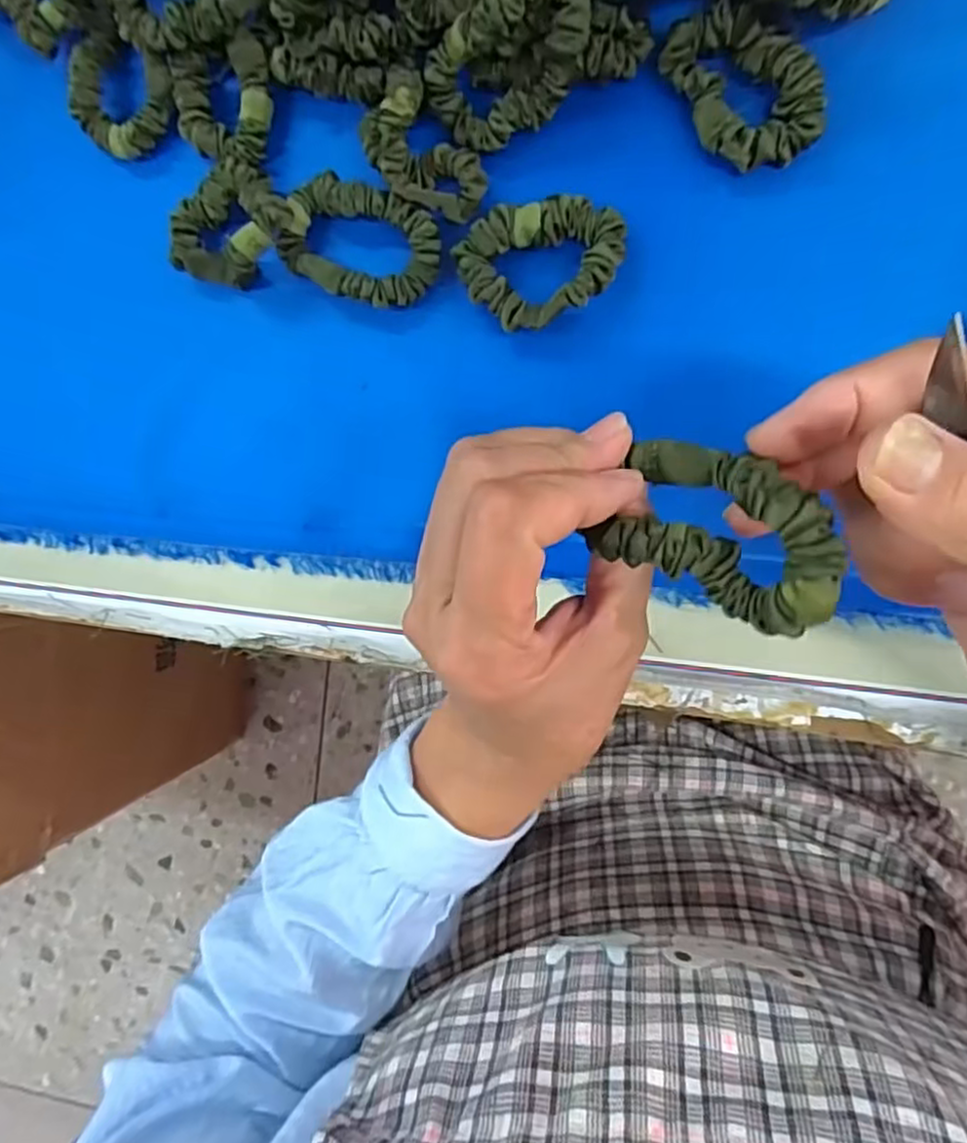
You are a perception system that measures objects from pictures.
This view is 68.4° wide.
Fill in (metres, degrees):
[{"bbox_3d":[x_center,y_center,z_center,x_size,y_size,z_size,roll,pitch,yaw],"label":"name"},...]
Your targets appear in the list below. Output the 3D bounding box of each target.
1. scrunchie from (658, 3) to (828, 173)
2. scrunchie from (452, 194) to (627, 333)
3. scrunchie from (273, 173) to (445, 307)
[{"bbox_3d":[0.105,-0.194,0.285,0.045,0.015,0.065,-31,88,9],"label":"scrunchie"},{"bbox_3d":[0.026,-0.131,0.303,0.068,0.016,0.048,-16,91,9],"label":"scrunchie"},{"bbox_3d":[-0.054,-0.144,0.315,0.069,0.018,0.046,23,96,7],"label":"scrunchie"}]

